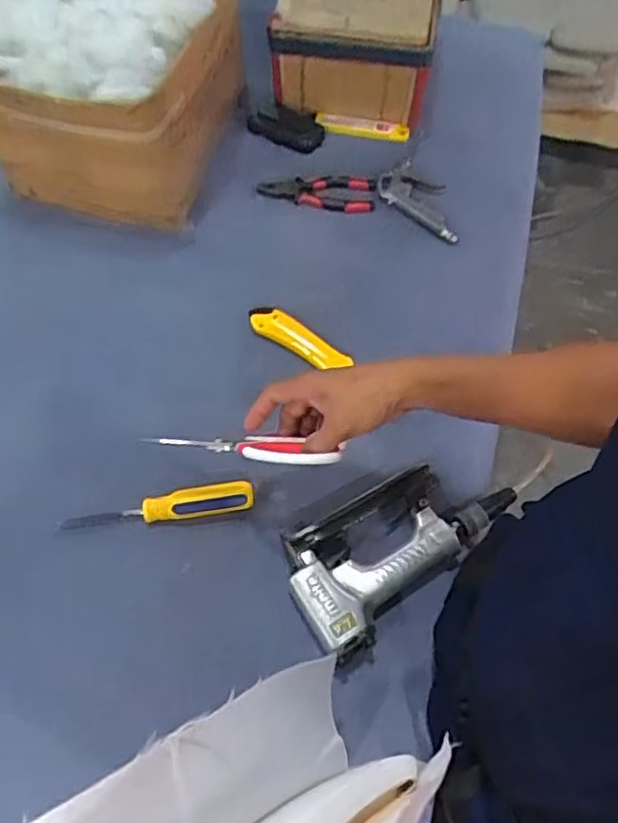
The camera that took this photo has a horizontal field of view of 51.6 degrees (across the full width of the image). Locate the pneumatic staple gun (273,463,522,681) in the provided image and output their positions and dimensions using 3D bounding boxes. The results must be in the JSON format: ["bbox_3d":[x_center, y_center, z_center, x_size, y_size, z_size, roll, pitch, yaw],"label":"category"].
[{"bbox_3d":[0.085,0.125,0.649,0.254,0.038,0.136,-40,70,-17],"label":"pneumatic staple gun"}]

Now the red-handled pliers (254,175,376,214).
[{"bbox_3d":[0.012,-0.285,0.839,0.151,0.020,0.056,-1,64,-1],"label":"red-handled pliers"}]

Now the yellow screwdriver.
[{"bbox_3d":[-0.156,0.101,0.670,0.193,0.028,0.029,-10,64,3],"label":"yellow screwdriver"}]

